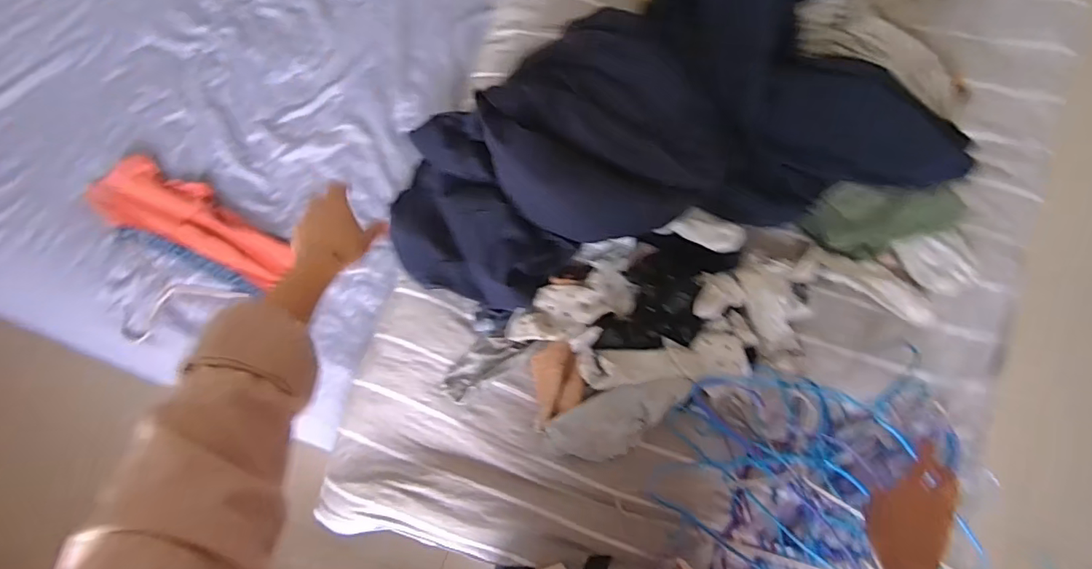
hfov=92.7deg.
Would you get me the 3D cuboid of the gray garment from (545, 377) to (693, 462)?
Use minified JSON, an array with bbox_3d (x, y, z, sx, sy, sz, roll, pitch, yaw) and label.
[{"bbox_3d":[0.098,0.183,0.695,0.195,0.032,0.080,-18,83,0],"label":"gray garment"}]

